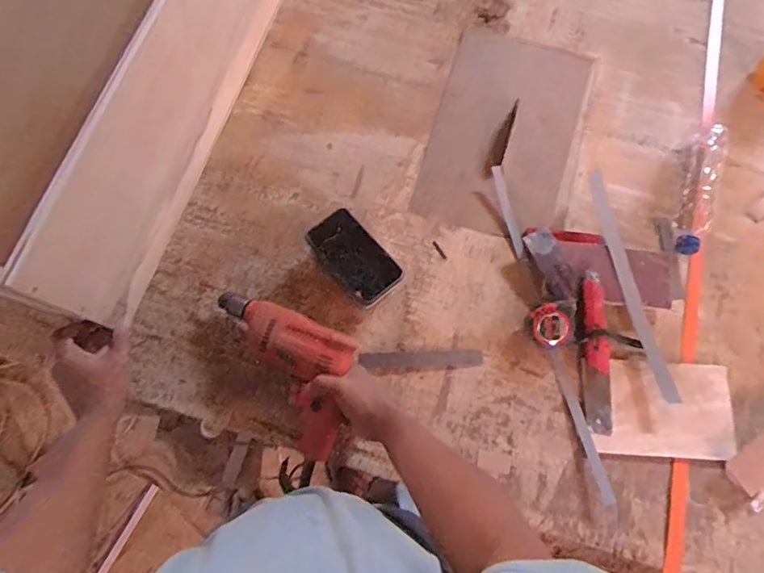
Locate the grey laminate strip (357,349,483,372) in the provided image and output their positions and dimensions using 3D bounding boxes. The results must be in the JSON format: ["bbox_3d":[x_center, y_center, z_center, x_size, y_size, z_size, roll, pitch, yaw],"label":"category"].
[{"bbox_3d":[0.058,0.109,0.714,0.179,0.004,0.026,-3,72,-2],"label":"grey laminate strip"}]

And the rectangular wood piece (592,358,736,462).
[{"bbox_3d":[0.399,0.173,0.689,0.186,0.015,0.130,4,72,0],"label":"rectangular wood piece"}]

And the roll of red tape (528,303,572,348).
[{"bbox_3d":[0.241,0.056,0.698,0.050,0.028,0.064,-36,95,4],"label":"roll of red tape"}]

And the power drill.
[{"bbox_3d":[-0.150,0.113,0.662,0.227,0.067,0.160,24,73,6],"label":"power drill"}]

